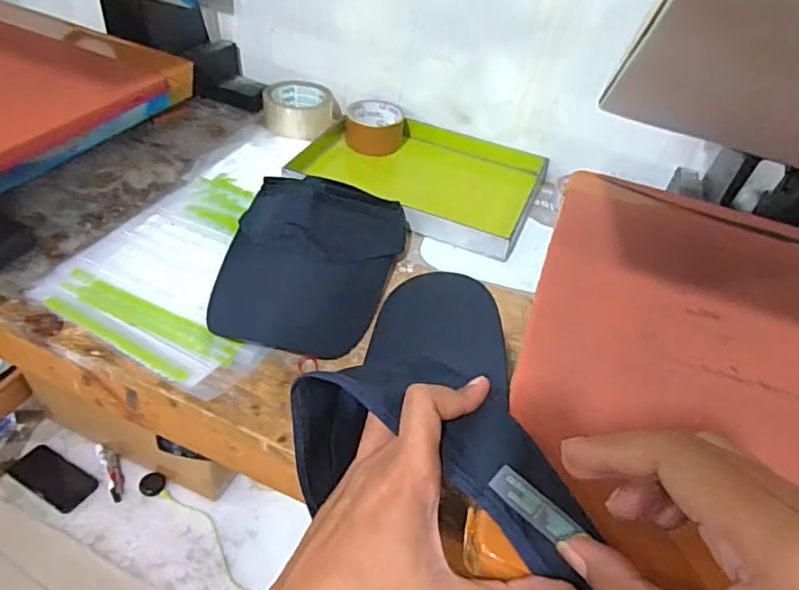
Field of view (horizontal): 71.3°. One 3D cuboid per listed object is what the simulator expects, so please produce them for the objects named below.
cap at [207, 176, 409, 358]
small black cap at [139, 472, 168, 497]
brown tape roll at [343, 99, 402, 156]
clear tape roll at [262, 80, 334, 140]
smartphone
[{"bbox_3d":[-0.088,-0.053,0.573,0.186,0.092,0.214,9,43,1],"label":"cap"},{"bbox_3d":[-0.501,0.384,1.132,0.048,0.007,0.047,16,45,-16],"label":"small black cap"},{"bbox_3d":[-0.035,-0.245,0.822,0.090,0.051,0.072,3,44,-5],"label":"brown tape roll"},{"bbox_3d":[-0.151,-0.285,0.841,0.099,0.056,0.095,4,43,-4],"label":"clear tape roll"},{"bbox_3d":[-0.696,0.366,1.117,0.190,0.007,0.080,21,52,20],"label":"smartphone"}]

